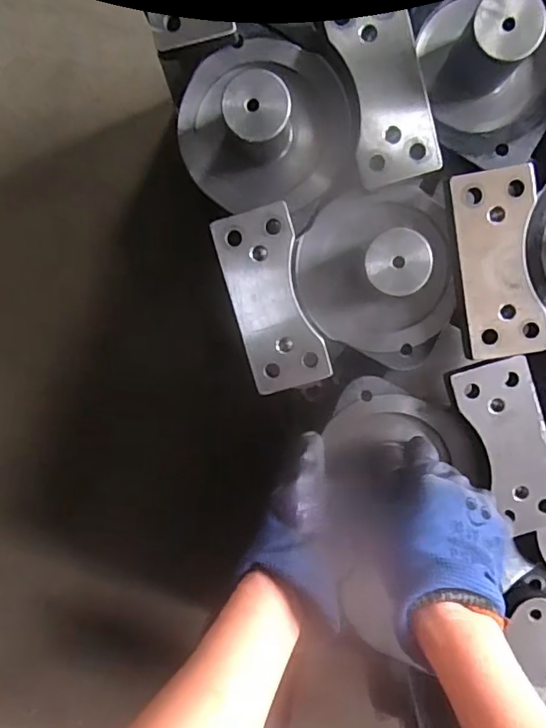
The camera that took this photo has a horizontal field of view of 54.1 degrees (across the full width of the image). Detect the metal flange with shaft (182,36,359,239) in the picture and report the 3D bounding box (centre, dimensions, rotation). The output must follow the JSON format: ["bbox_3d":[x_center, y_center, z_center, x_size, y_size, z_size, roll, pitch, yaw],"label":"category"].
[{"bbox_3d":[-0.005,-0.183,0.409,0.133,0.066,0.145,-37,93,6],"label":"metal flange with shaft"}]

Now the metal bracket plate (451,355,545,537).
[{"bbox_3d":[0.193,0.068,0.432,0.059,0.007,0.141,-18,95,4],"label":"metal bracket plate"}]

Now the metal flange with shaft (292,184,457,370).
[{"bbox_3d":[0.085,-0.062,0.419,0.126,0.073,0.137,0,96,3],"label":"metal flange with shaft"}]

